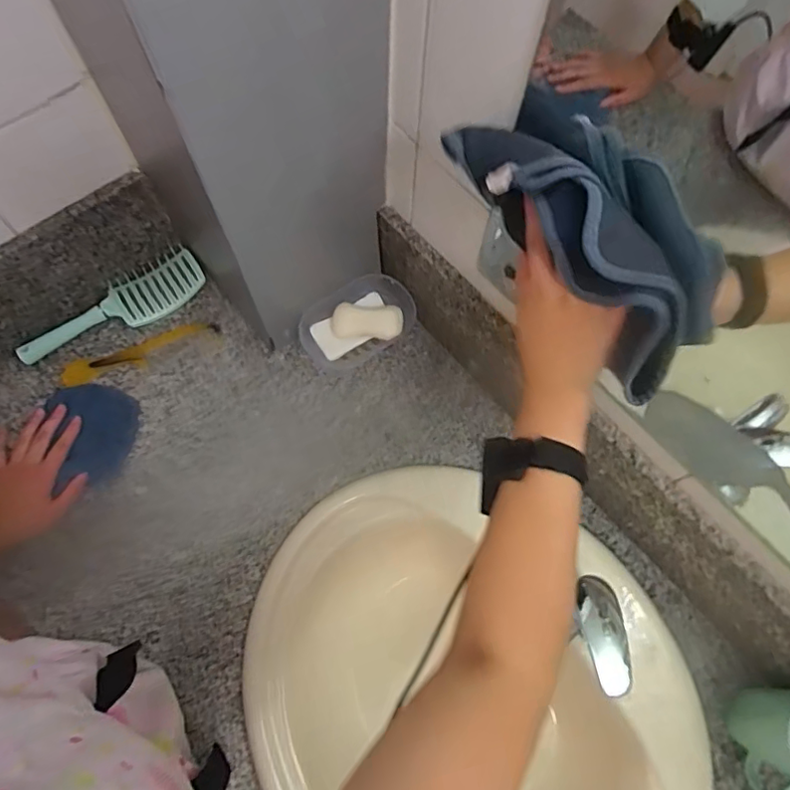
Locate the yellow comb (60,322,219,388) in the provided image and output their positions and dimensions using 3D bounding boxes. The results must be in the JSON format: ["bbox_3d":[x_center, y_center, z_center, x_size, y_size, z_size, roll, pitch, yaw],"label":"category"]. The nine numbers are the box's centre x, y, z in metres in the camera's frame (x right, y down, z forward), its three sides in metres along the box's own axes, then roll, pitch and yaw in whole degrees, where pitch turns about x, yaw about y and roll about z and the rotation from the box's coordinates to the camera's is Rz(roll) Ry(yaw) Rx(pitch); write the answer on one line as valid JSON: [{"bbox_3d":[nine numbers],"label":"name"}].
[{"bbox_3d":[-0.338,-0.058,0.739,0.201,0.008,0.036,-22,72,-9],"label":"yellow comb"}]

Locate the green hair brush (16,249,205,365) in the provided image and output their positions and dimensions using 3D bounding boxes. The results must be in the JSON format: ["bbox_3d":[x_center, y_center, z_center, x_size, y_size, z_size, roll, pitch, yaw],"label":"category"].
[{"bbox_3d":[-0.375,-0.110,0.743,0.250,0.030,0.065,-33,74,-12],"label":"green hair brush"}]

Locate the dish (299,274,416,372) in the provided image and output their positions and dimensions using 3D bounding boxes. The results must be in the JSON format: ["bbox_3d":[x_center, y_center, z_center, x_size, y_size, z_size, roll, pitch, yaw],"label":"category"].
[{"bbox_3d":[-0.048,-0.091,0.736,0.155,0.062,0.098,-28,73,-11],"label":"dish"}]

